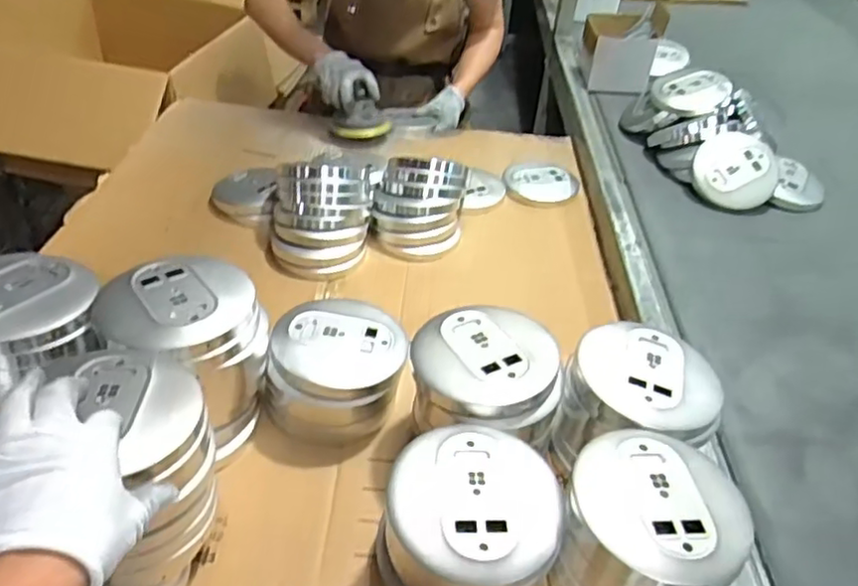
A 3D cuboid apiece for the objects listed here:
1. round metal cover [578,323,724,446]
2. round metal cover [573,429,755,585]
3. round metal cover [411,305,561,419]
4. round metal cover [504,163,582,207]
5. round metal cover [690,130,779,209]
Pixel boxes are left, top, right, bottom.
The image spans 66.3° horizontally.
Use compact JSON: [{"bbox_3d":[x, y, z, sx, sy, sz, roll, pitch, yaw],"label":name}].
[{"bbox_3d":[0.199,0.076,0.601,0.112,0.032,0.115,-1,40,-10],"label":"round metal cover"},{"bbox_3d":[0.169,0.152,0.483,0.106,0.015,0.123,-9,42,-19],"label":"round metal cover"},{"bbox_3d":[0.052,0.060,0.607,0.128,0.034,0.109,13,43,11],"label":"round metal cover"},{"bbox_3d":[0.187,-0.182,1.094,0.115,0.016,0.114,1,42,-1],"label":"round metal cover"},{"bbox_3d":[0.463,-0.188,0.990,0.126,0.028,0.126,-5,69,13],"label":"round metal cover"}]

